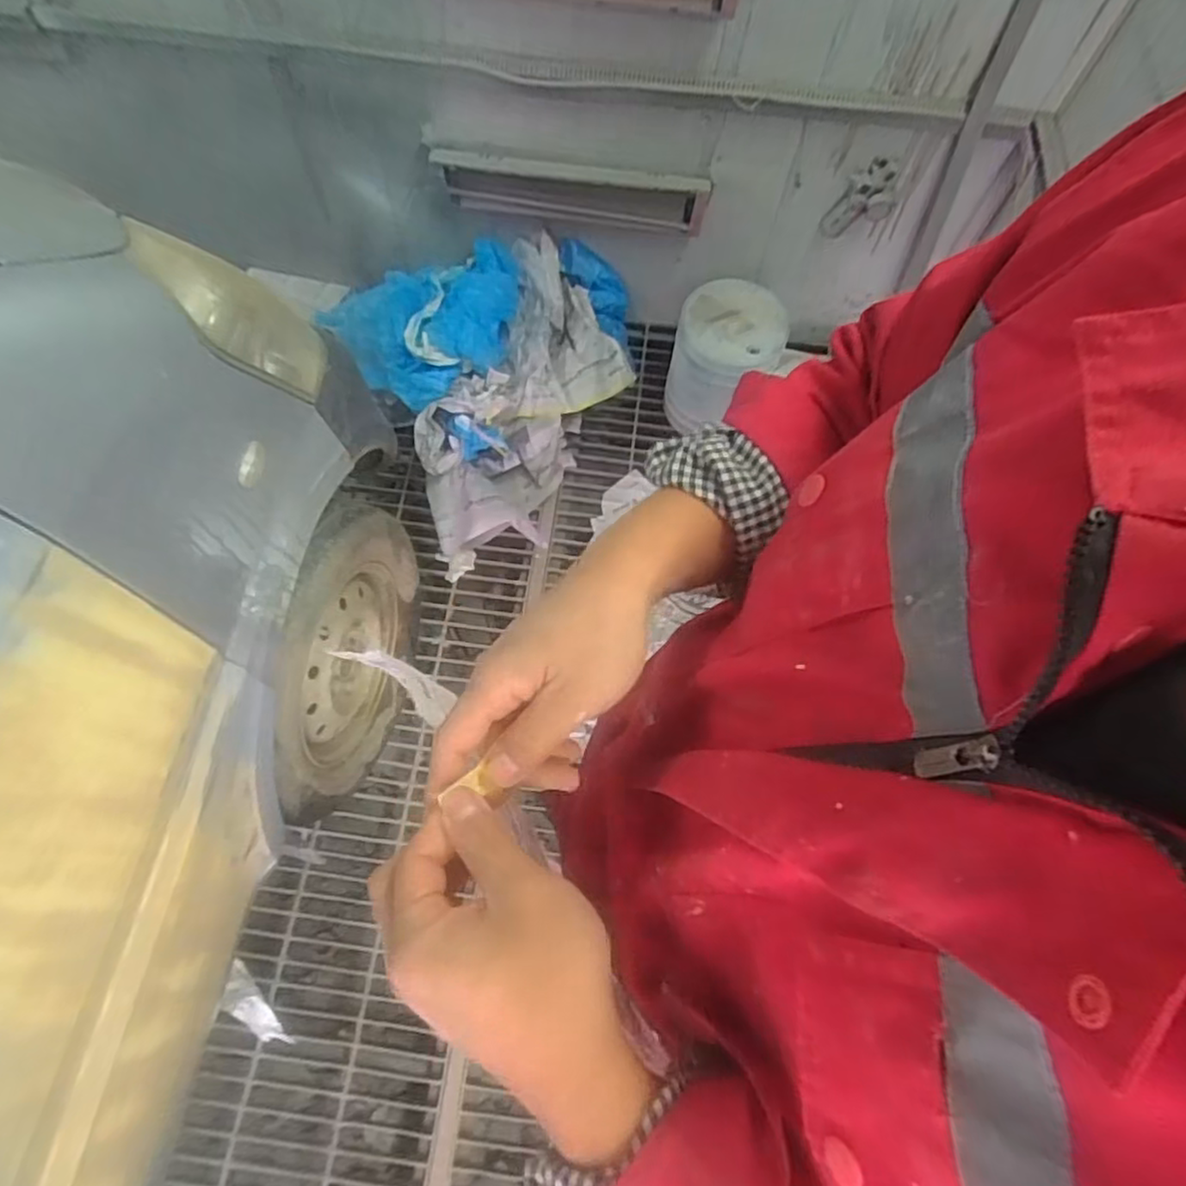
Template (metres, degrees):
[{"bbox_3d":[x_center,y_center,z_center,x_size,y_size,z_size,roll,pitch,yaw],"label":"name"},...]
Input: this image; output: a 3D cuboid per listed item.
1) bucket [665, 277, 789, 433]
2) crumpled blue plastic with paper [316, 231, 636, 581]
[{"bbox_3d":[0.320,-0.567,1.723,0.249,0.348,0.248,1,68,-3],"label":"bucket"},{"bbox_3d":[-0.190,-0.547,1.719,0.716,0.302,0.730,-26,72,-13],"label":"crumpled blue plastic with paper"}]

